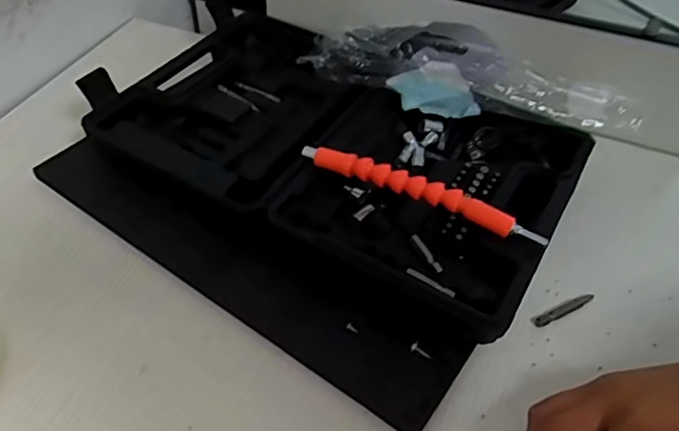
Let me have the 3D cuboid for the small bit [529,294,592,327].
[{"bbox_3d":[0.147,0.061,0.378,0.047,0.005,0.009,-19,52,-21],"label":"small bit"}]

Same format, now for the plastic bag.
[{"bbox_3d":[0.105,-0.111,0.471,0.262,0.065,0.048,11,48,5],"label":"plastic bag"}]

